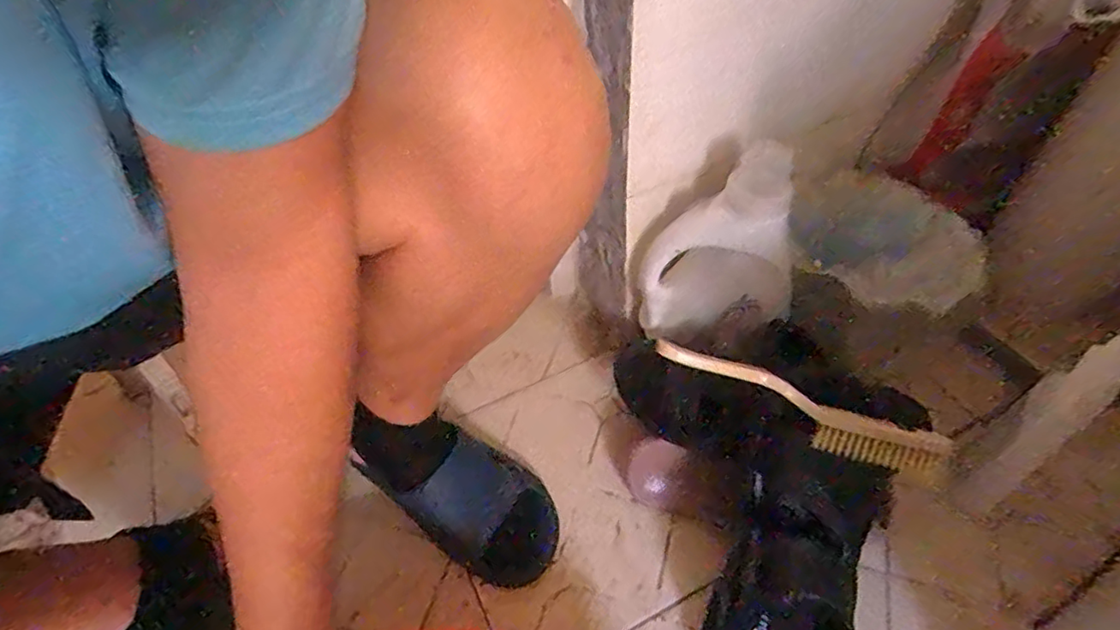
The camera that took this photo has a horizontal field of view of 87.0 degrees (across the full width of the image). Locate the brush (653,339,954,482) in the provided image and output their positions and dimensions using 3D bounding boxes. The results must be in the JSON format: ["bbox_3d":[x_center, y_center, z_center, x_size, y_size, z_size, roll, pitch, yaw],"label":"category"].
[{"bbox_3d":[0.197,0.075,0.487,0.247,0.046,0.027,26,53,3],"label":"brush"}]

